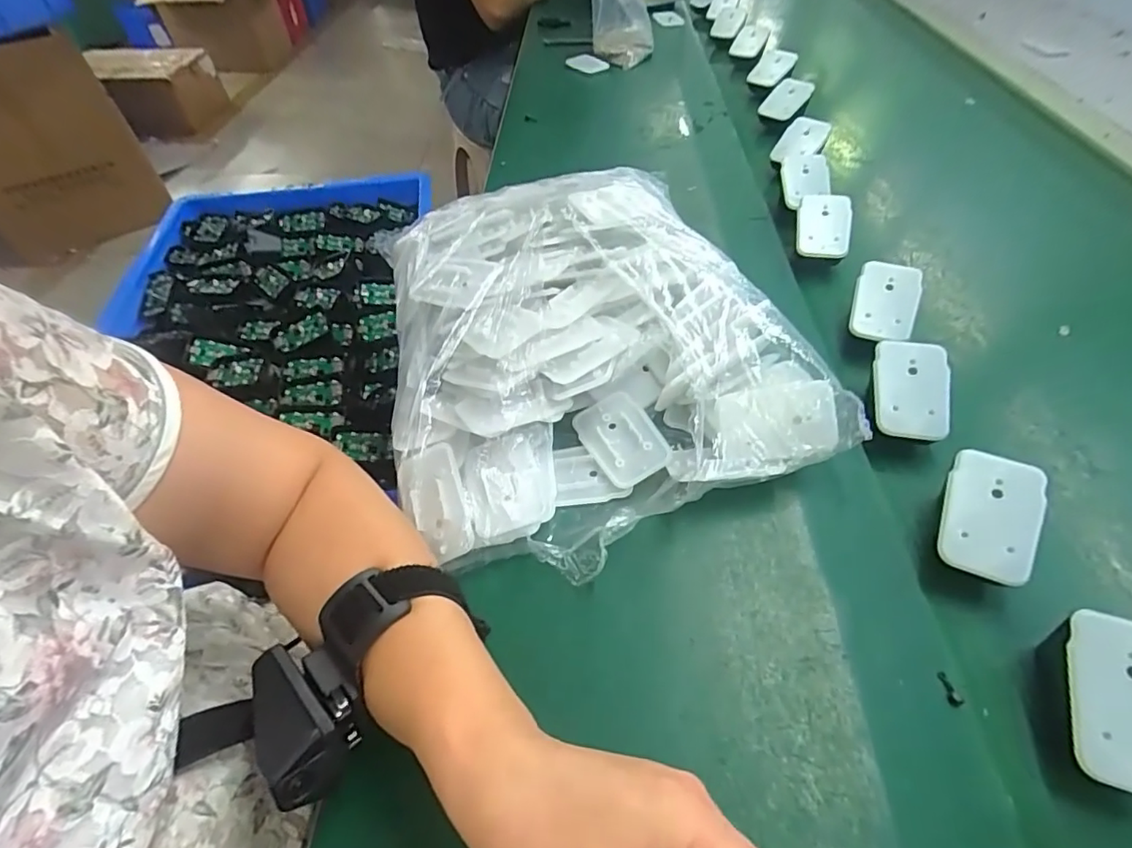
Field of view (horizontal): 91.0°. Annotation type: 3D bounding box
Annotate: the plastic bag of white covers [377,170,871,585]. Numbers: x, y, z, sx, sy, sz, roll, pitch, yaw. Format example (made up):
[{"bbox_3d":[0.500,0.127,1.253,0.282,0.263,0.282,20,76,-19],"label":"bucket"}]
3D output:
[{"bbox_3d":[-0.011,-0.065,0.389,0.252,0.090,0.320,-20,50,-13],"label":"plastic bag of white covers"}]

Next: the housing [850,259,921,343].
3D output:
[{"bbox_3d":[0.240,-0.091,0.418,0.045,0.009,0.066,15,77,12],"label":"housing"}]

